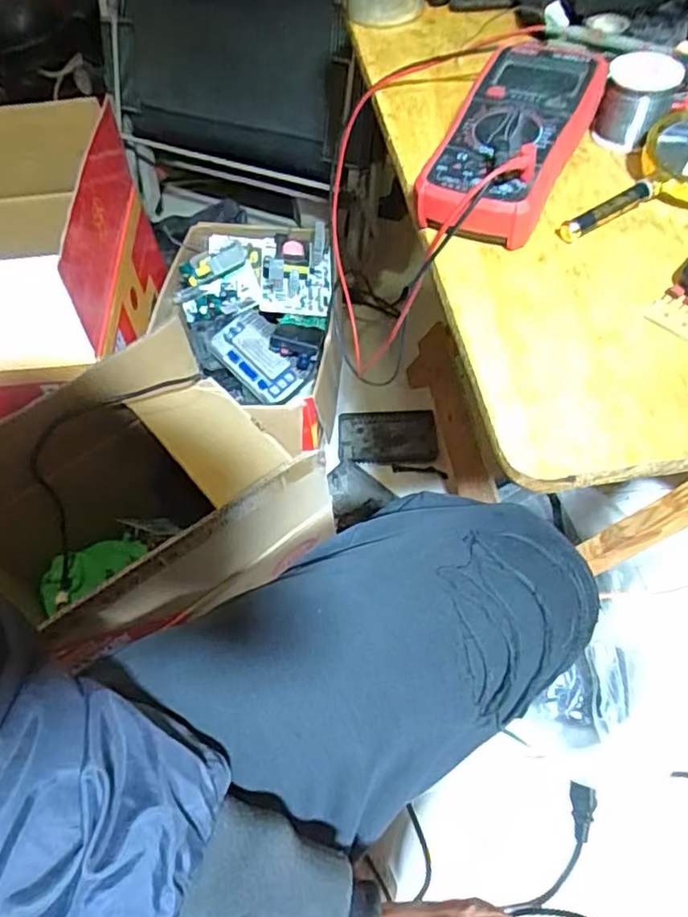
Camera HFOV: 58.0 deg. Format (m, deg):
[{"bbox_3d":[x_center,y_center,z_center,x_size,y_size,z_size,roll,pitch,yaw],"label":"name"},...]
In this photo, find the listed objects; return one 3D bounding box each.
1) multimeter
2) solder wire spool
[{"bbox_3d":[0.125,-0.239,0.463,0.092,0.048,0.199,21,60,17],"label":"multimeter"},{"bbox_3d":[0.231,-0.283,0.493,0.053,0.053,0.052,21,60,17],"label":"solder wire spool"}]

